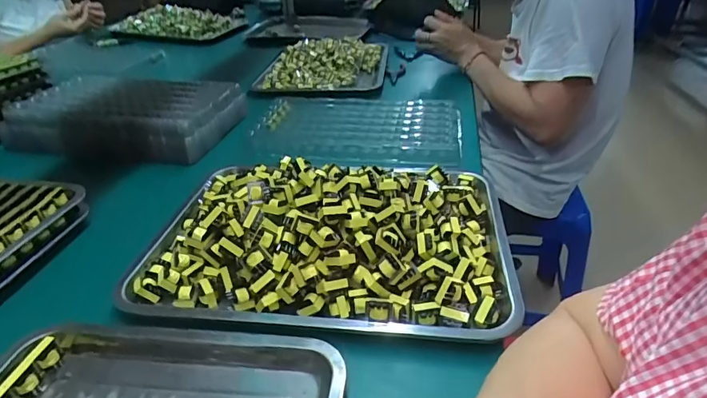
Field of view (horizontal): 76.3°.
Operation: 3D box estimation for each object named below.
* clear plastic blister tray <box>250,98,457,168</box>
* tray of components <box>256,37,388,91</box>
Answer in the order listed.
[{"bbox_3d":[0.009,-0.127,0.794,0.345,0.033,0.233,5,33,9],"label":"clear plastic blister tray"},{"bbox_3d":[-0.071,-0.357,1.128,0.304,0.047,0.382,1,34,6],"label":"tray of components"}]

